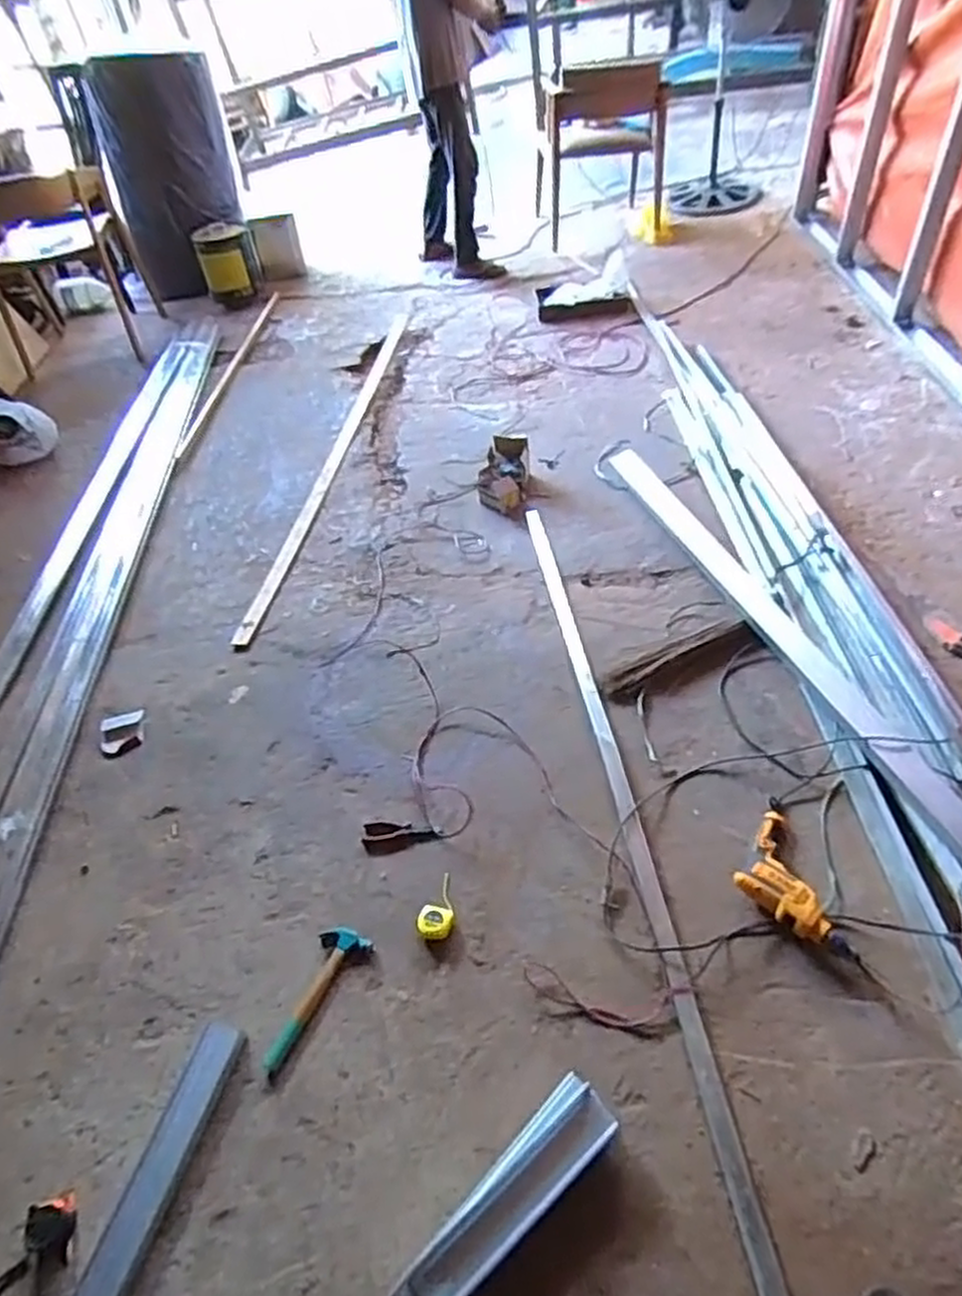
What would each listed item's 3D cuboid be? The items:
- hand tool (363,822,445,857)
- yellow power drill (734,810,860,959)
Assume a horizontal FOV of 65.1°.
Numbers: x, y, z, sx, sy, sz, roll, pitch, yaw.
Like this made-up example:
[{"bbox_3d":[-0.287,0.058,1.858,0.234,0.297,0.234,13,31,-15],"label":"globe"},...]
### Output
[{"bbox_3d":[-0.176,0.418,1.685,0.172,0.016,0.077,-7,50,0],"label":"hand tool"},{"bbox_3d":[0.594,0.465,1.497,0.158,0.062,0.316,-11,50,-4],"label":"yellow power drill"}]

